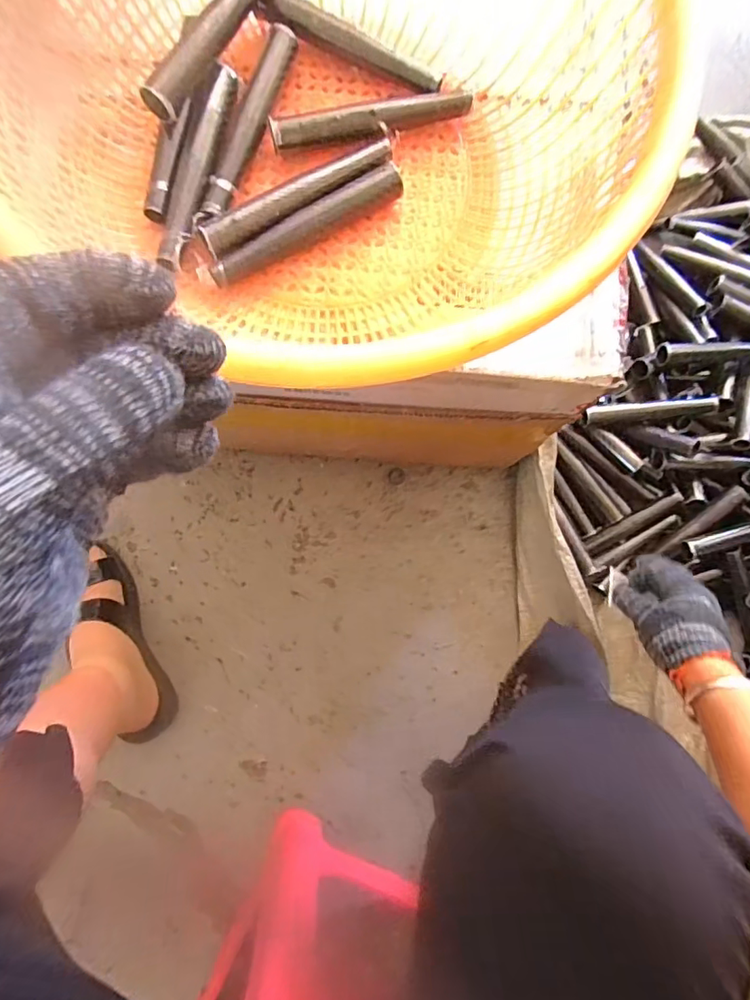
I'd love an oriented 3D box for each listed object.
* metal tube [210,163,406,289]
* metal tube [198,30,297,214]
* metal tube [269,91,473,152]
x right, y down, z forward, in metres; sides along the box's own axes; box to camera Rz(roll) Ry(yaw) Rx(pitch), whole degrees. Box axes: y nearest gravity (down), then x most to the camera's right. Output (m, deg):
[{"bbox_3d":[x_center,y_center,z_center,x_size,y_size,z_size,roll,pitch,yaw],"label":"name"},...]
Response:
[{"bbox_3d":[-0.048,-0.193,0.368,0.145,0.023,0.024,-31,86,-5],"label":"metal tube"},{"bbox_3d":[-0.091,-0.269,0.374,0.024,0.021,0.147,18,84,0],"label":"metal tube"},{"bbox_3d":[-0.001,-0.272,0.374,0.144,0.017,0.015,-12,85,-3],"label":"metal tube"}]

